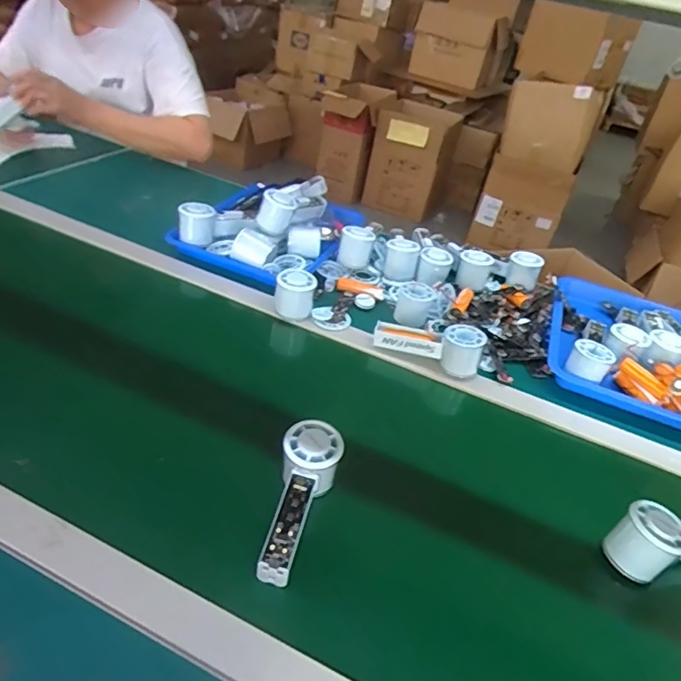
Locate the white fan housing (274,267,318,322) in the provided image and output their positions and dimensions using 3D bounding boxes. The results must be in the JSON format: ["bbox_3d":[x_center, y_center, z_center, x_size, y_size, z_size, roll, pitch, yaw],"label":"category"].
[{"bbox_3d":[-0.065,-0.072,0.777,0.055,0.053,0.043,21,37,12],"label":"white fan housing"}]

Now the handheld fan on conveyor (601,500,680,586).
[{"bbox_3d":[0.342,0.209,0.547,0.145,0.071,0.058,12,36,-29],"label":"handheld fan on conveyor"}]

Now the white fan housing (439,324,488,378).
[{"bbox_3d":[0.170,0.013,0.743,0.059,0.062,0.045,24,37,16],"label":"white fan housing"}]

